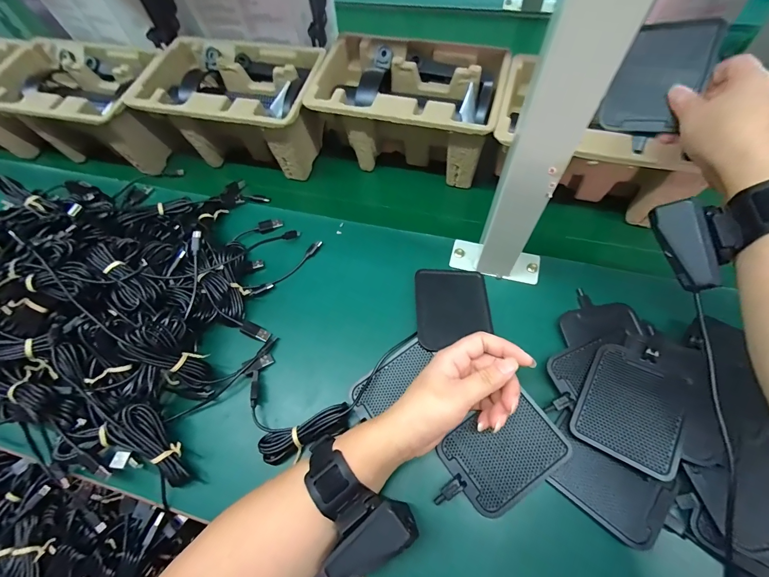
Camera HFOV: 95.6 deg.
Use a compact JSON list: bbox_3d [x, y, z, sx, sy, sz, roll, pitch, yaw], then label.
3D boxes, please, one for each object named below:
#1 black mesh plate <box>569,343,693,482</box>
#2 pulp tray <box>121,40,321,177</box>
[{"bbox_3d":[0.222,0.105,0.313,0.078,0.006,0.095,23,69,27],"label":"black mesh plate"},{"bbox_3d":[-0.197,-0.247,0.489,0.233,0.106,0.147,10,63,9],"label":"pulp tray"}]

